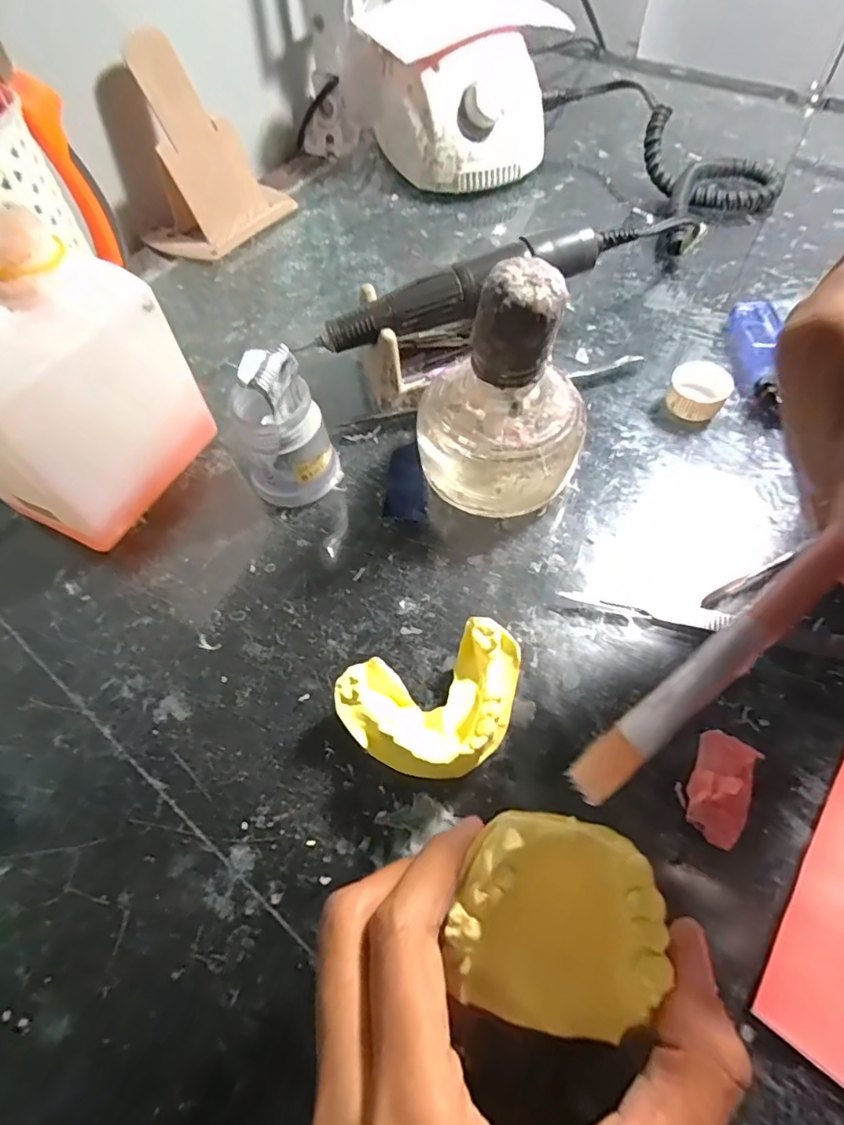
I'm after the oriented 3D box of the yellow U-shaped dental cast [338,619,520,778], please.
[{"bbox_3d":[0.007,0.054,0.200,0.070,0.031,0.049,-20,61,-8],"label":"yellow U-shaped dental cast"}]

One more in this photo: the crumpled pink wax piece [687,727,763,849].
[{"bbox_3d":[0.102,0.078,0.187,0.020,0.017,0.034,21,63,15],"label":"crumpled pink wax piece"}]

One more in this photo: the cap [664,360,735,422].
[{"bbox_3d":[0.145,-0.090,0.283,0.029,0.016,0.030,-2,60,3],"label":"cap"}]

